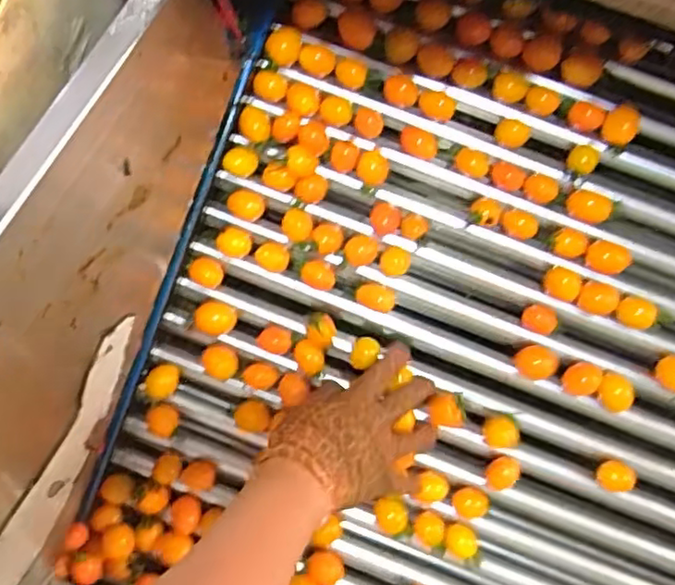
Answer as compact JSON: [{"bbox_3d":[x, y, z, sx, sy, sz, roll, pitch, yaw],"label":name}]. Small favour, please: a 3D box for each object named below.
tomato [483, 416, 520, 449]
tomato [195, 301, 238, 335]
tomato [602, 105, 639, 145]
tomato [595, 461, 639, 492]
[{"bbox_3d":[0.131,0.112,0.513,0.025,0.022,0.024,-2,78,-1],"label":"tomato"},{"bbox_3d":[-0.100,0.022,0.529,0.031,0.024,0.026,0,78,-1],"label":"tomato"},{"bbox_3d":[0.216,-0.126,0.488,0.024,0.020,0.025,0,78,-1],"label":"tomato"},{"bbox_3d":[0.222,0.146,0.508,0.023,0.022,0.024,-2,78,-1],"label":"tomato"}]

